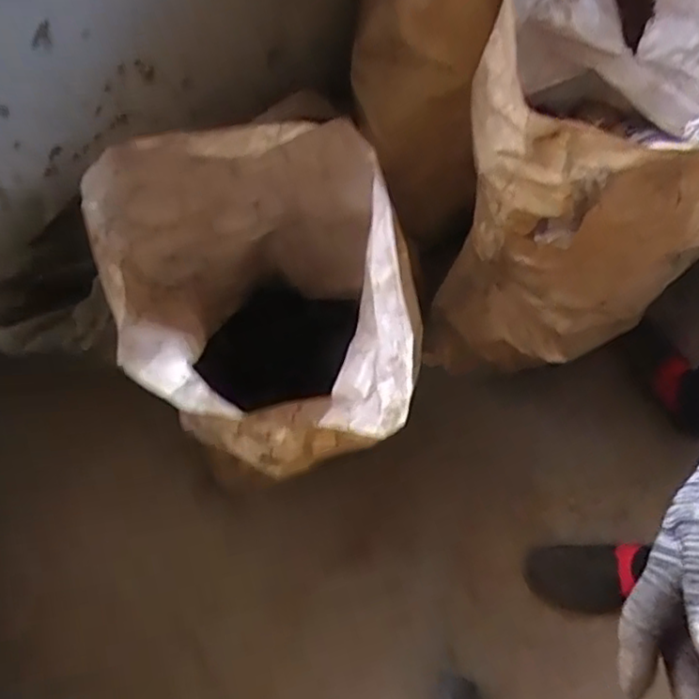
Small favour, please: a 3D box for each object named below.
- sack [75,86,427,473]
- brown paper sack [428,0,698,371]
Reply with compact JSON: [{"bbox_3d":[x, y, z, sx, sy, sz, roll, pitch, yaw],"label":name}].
[{"bbox_3d":[-0.094,-0.007,0.866,0.314,0.470,0.386,-19,68,-7],"label":"sack"},{"bbox_3d":[0.343,-0.270,1.006,0.330,0.539,0.459,9,68,5],"label":"brown paper sack"}]

